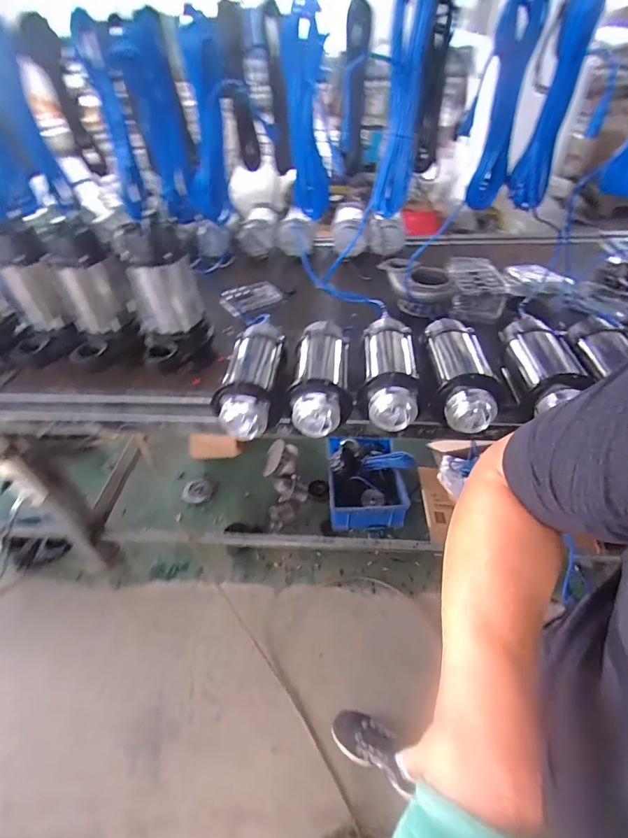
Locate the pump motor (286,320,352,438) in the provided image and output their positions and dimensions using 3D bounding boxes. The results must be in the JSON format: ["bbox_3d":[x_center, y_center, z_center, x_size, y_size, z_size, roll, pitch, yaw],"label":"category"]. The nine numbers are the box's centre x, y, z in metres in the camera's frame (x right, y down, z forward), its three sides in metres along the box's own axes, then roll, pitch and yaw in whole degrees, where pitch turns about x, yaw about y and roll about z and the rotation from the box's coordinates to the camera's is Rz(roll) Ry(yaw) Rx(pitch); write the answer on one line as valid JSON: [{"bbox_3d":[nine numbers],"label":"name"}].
[{"bbox_3d":[0.021,-0.097,0.897,0.110,0.100,0.289,3,44,6],"label":"pump motor"}]

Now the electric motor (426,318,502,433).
[{"bbox_3d":[0.316,-0.100,0.876,0.098,0.098,0.267,0,44,3],"label":"electric motor"}]

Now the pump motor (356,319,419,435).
[{"bbox_3d":[0.167,-0.117,0.897,0.103,0.097,0.295,3,44,6],"label":"pump motor"}]

